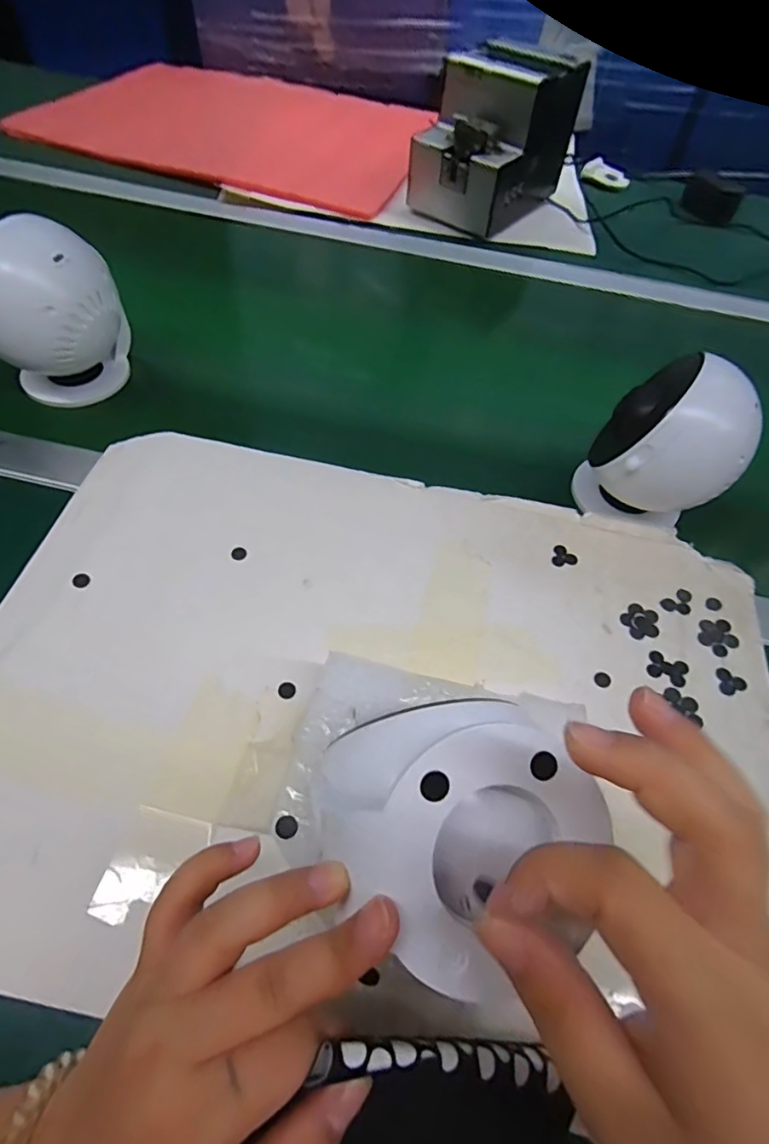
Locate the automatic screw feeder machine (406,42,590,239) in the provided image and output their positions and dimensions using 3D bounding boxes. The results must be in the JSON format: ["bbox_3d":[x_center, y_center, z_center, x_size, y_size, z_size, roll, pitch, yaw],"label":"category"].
[{"bbox_3d":[0.135,-0.533,0.664,0.127,0.139,0.179,35,60,16],"label":"automatic screw feeder machine"}]

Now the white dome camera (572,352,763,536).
[{"bbox_3d":[0.202,-0.090,0.384,0.090,0.117,0.095,29,58,15],"label":"white dome camera"}]

